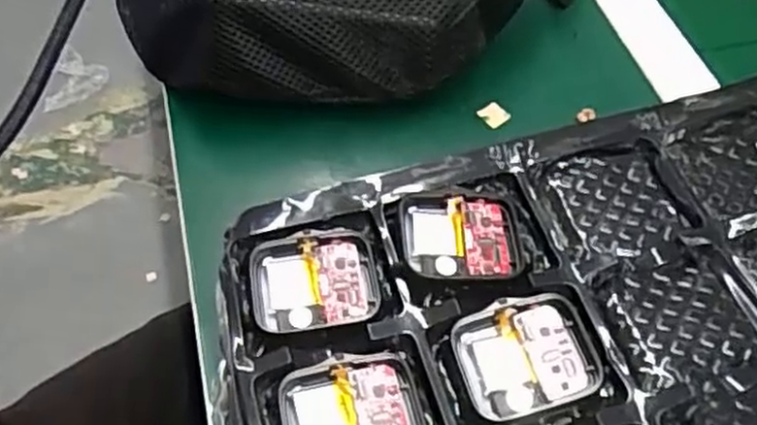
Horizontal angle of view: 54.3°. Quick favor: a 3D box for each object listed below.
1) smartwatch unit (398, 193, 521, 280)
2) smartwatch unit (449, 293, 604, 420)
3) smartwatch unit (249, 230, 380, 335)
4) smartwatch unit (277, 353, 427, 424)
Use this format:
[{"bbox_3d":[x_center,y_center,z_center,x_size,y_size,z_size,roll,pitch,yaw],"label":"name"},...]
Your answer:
[{"bbox_3d":[0.030,0.009,0.263,0.042,0.006,0.035,-3,54,-4],"label":"smartwatch unit"},{"bbox_3d":[0.049,0.047,0.240,0.041,0.014,0.036,-12,56,-10],"label":"smartwatch unit"},{"bbox_3d":[-0.022,0.026,0.258,0.043,0.014,0.035,-8,55,-8],"label":"smartwatch unit"},{"bbox_3d":[-0.007,0.064,0.228,0.044,0.007,0.036,-9,55,-9],"label":"smartwatch unit"}]

